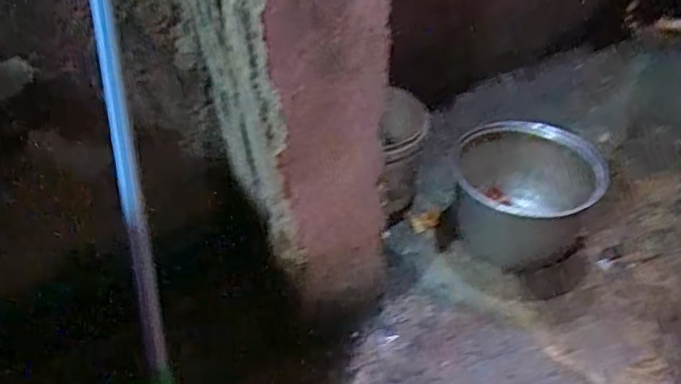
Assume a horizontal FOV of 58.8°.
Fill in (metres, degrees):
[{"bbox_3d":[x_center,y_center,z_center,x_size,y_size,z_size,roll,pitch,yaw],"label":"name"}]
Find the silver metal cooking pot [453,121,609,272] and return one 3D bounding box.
[{"bbox_3d":[0.324,-0.009,1.045,0.225,0.136,0.229,-2,42,2],"label":"silver metal cooking pot"}]

